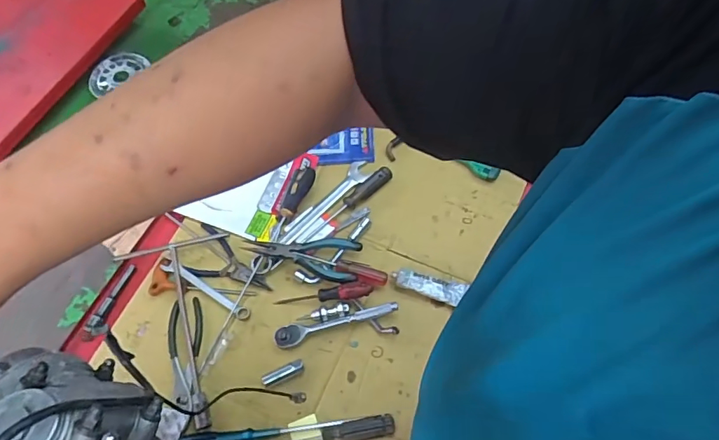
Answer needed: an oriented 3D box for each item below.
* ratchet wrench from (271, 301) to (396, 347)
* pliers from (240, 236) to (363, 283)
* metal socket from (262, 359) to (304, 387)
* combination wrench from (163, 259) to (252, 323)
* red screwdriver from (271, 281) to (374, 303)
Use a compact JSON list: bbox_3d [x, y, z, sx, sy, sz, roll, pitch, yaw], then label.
[{"bbox_3d":[-0.037,0.159,0.764,0.193,0.022,0.031,-17,65,-7],"label":"ratchet wrench"},{"bbox_3d":[-0.093,0.056,0.803,0.183,0.028,0.075,9,64,6],"label":"pliers"},{"bbox_3d":[-0.116,0.231,0.737,0.065,0.013,0.017,-25,66,-11],"label":"metal socket"},{"bbox_3d":[-0.250,0.114,0.795,0.170,0.011,0.021,28,68,14],"label":"combination wrench"},{"bbox_3d":[-0.057,0.120,0.783,0.157,0.028,0.023,-10,63,14],"label":"red screwdriver"}]

